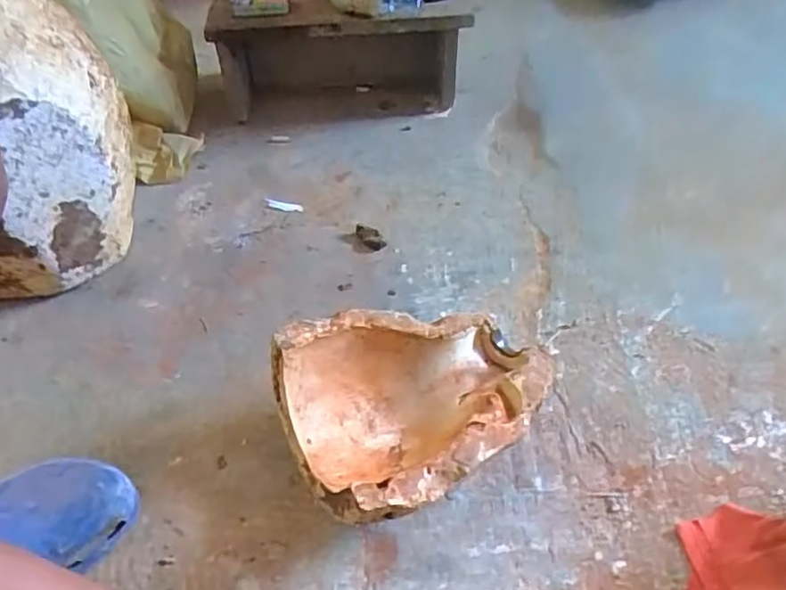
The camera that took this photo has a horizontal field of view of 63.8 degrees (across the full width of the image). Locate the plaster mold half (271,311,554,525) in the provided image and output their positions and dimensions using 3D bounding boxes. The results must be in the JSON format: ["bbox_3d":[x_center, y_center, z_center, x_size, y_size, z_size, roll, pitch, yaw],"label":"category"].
[{"bbox_3d":[0.021,0.092,0.569,0.229,0.103,0.184,-28,51,-21],"label":"plaster mold half"}]

